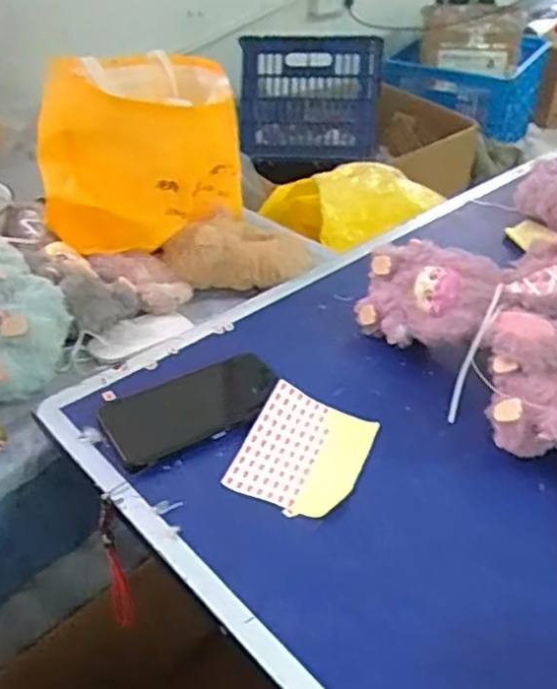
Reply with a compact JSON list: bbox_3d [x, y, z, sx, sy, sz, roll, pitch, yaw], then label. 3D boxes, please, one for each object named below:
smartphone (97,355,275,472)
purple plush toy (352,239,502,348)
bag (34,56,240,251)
[{"bbox_3d":[-0.077,0.053,0.614,0.156,0.011,0.079,-26,52,-20],"label":"smartphone"},{"bbox_3d":[0.147,-0.042,0.691,0.135,0.094,0.094,16,41,18],"label":"purple plush toy"},{"bbox_3d":[-0.149,-0.216,0.774,0.221,0.188,0.177,-20,43,-24],"label":"bag"}]

